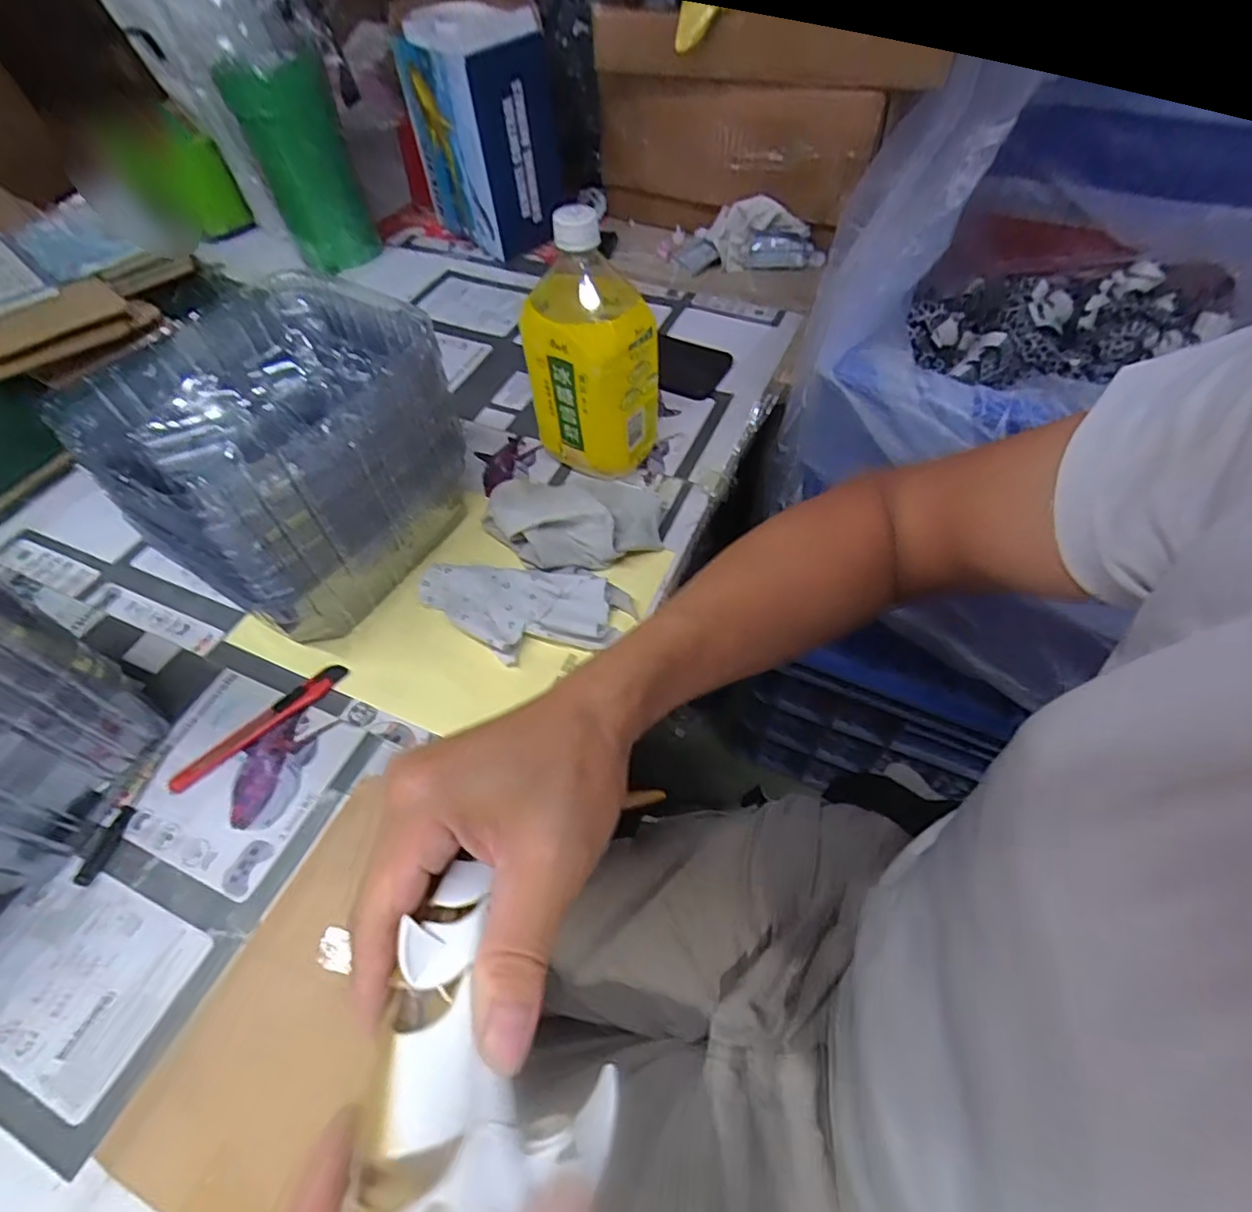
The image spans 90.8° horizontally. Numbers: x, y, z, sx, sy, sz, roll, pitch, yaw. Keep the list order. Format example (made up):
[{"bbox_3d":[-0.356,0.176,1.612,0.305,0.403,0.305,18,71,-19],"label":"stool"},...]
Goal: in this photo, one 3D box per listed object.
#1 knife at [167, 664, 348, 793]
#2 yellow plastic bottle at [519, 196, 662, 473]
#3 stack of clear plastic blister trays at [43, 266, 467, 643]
[{"bbox_3d":[-0.251,0.081,0.423,0.123,0.004,0.019,-38,62,-23],"label":"knife"},{"bbox_3d":[-0.027,-0.208,0.502,0.103,0.202,0.103,-2,55,0],"label":"yellow plastic bottle"},{"bbox_3d":[-0.238,-0.103,0.462,0.163,0.151,0.206,27,60,19],"label":"stack of clear plastic blister trays"}]

